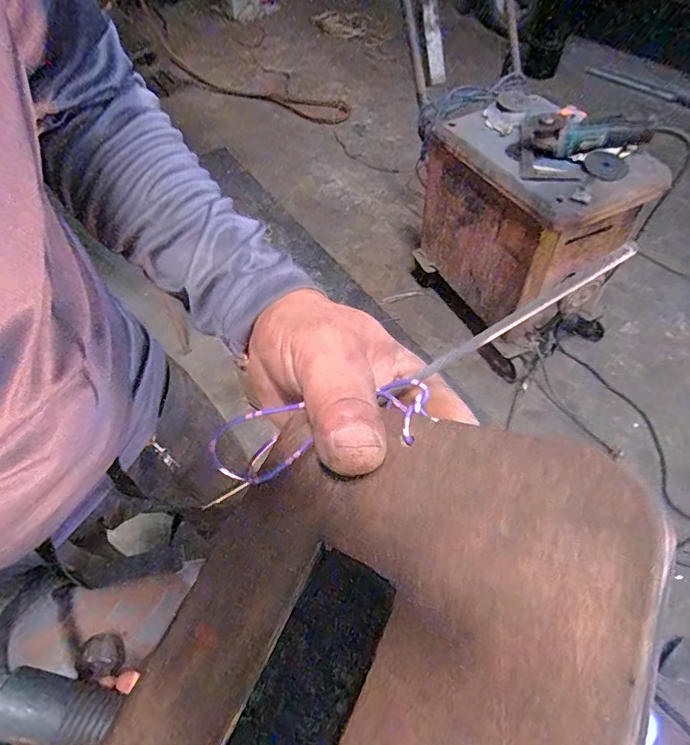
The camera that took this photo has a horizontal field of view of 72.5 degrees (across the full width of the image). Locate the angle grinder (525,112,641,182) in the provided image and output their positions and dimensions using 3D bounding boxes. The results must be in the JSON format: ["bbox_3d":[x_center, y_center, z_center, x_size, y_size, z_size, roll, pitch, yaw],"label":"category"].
[{"bbox_3d":[0.584,-0.583,1.196,0.277,0.084,0.142,19,56,16],"label":"angle grinder"}]

